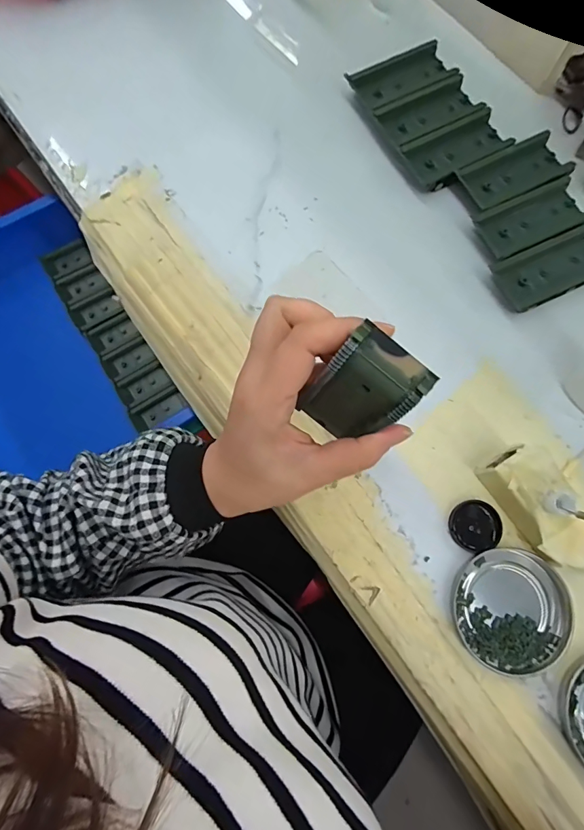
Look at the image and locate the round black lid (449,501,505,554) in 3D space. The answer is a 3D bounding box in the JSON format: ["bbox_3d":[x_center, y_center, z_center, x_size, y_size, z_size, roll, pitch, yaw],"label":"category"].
[{"bbox_3d":[0.132,0.079,0.292,0.036,0.006,0.034,0,78,0],"label":"round black lid"}]

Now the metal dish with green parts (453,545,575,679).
[{"bbox_3d":[0.152,0.134,0.281,0.074,0.010,0.079,8,78,2],"label":"metal dish with green parts"}]

